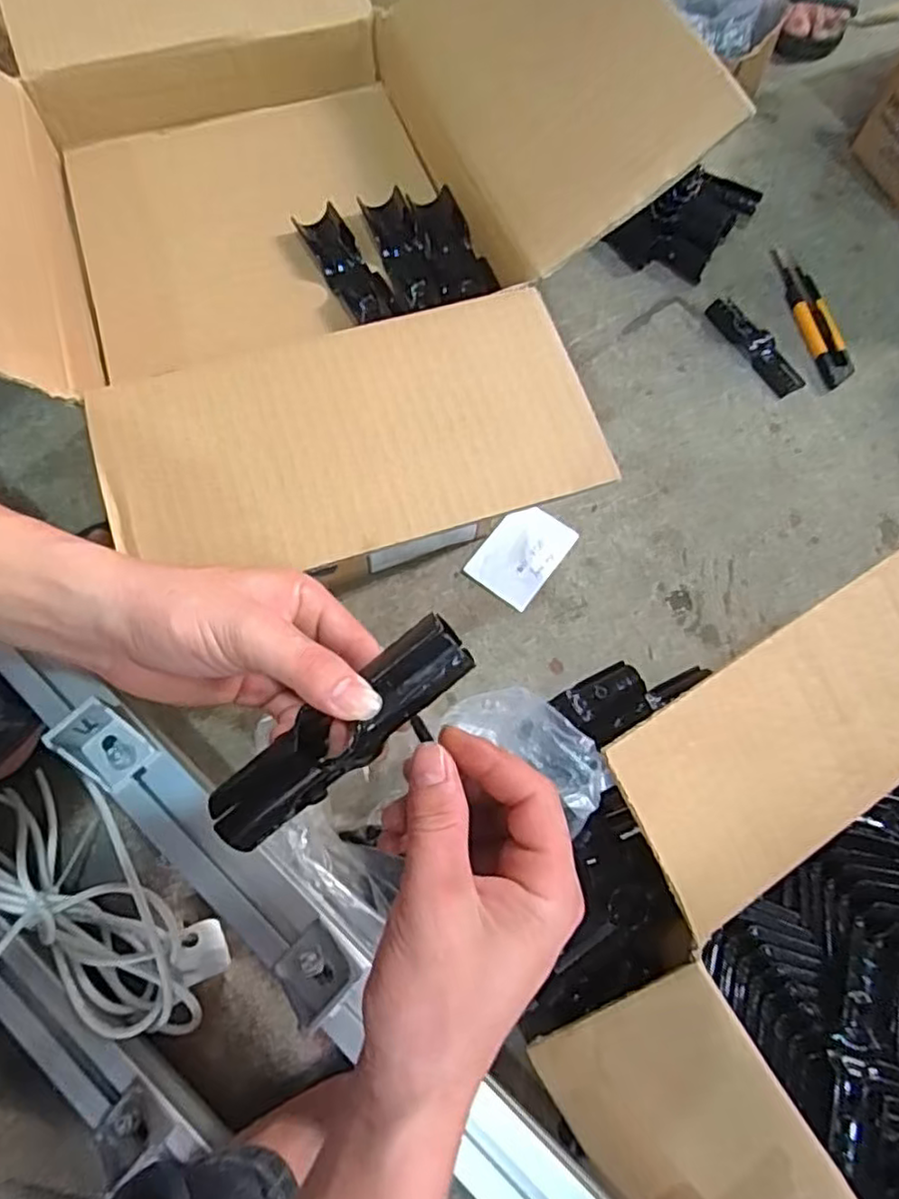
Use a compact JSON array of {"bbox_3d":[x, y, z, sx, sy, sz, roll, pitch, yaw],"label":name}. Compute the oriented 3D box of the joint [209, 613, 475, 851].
[{"bbox_3d":[-0.047,0.059,0.297,0.129,0.028,0.029,-40,73,4],"label":"joint"}]

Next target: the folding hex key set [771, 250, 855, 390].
[{"bbox_3d":[0.389,-0.307,0.730,0.035,0.022,0.176,-14,70,-5],"label":"folding hex key set"}]

